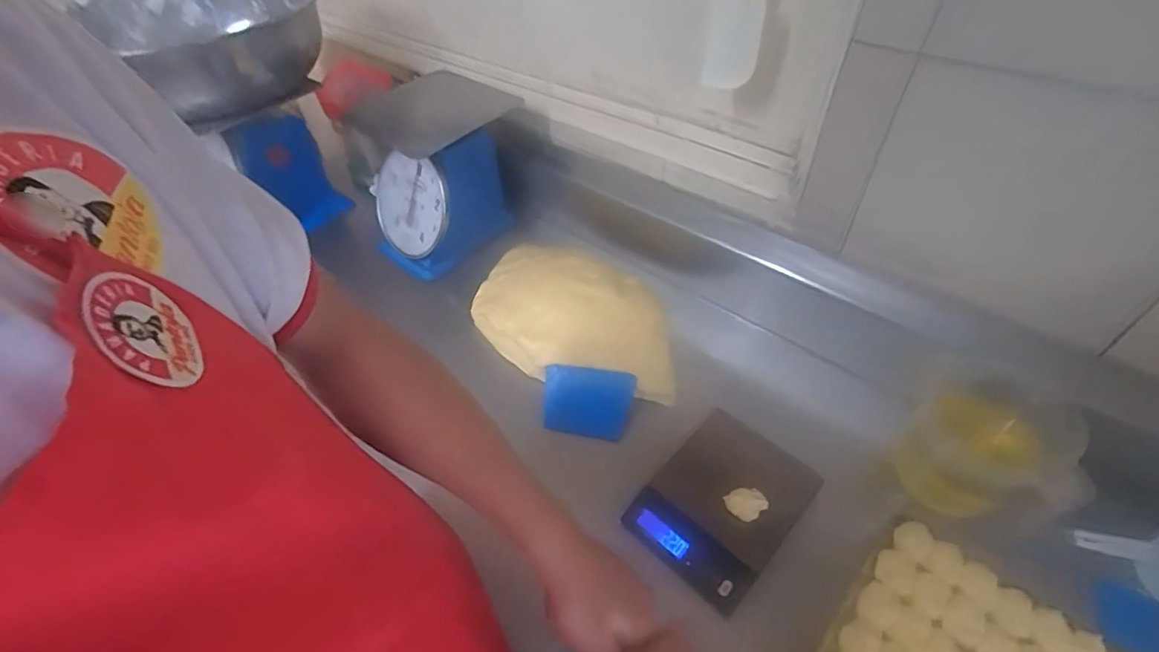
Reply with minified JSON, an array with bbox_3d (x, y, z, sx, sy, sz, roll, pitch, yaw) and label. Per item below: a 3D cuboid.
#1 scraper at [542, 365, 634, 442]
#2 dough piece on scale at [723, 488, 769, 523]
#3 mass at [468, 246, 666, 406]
[{"bbox_3d":[0.009,0.107,0.745,0.126,0.007,0.093,8,76,16],"label":"scraper"},{"bbox_3d":[0.191,0.204,0.607,0.039,0.020,0.034,-25,50,-18],"label":"dough piece on scale"},{"bbox_3d":[-0.018,-0.028,0.834,0.233,0.061,0.416,-36,54,-26],"label":"mass"}]

